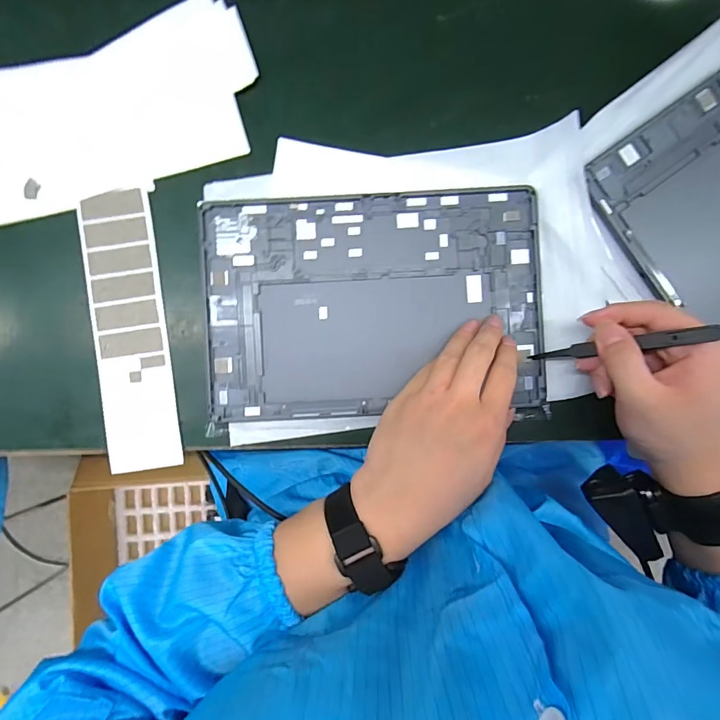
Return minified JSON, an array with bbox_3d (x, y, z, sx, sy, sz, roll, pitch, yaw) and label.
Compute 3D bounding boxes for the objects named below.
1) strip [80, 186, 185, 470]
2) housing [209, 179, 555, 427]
[{"bbox_3d":[-0.178,-0.023,0.330,0.055,0.004,0.214,-8,88,0],"label":"strip"},{"bbox_3d":[0.010,-0.043,0.324,0.252,0.011,0.166,-3,90,2],"label":"housing"}]

